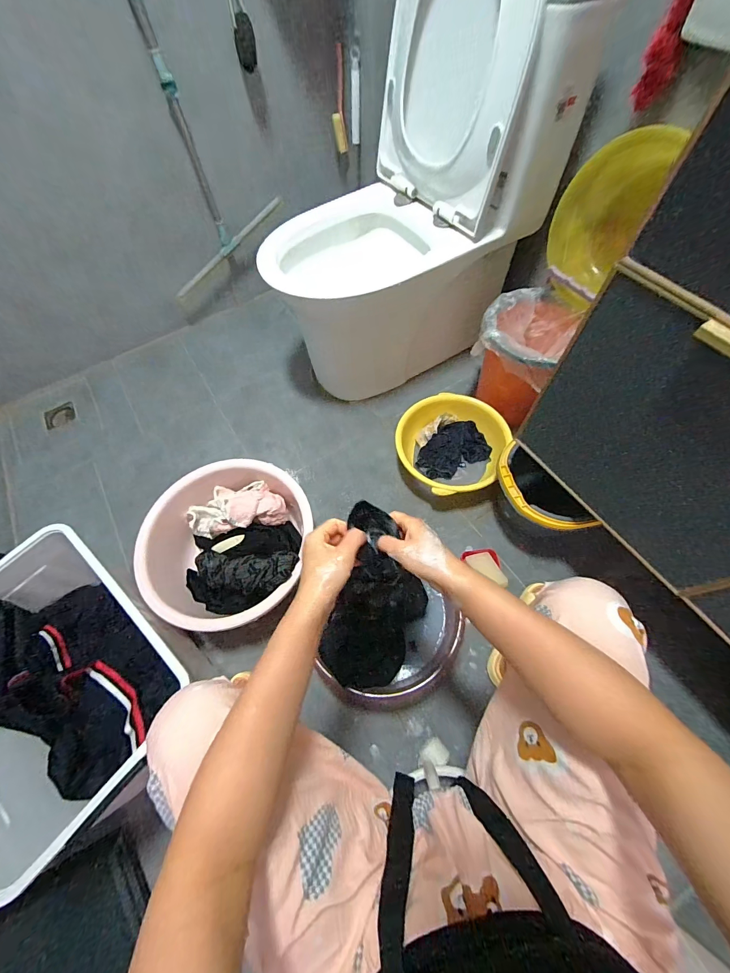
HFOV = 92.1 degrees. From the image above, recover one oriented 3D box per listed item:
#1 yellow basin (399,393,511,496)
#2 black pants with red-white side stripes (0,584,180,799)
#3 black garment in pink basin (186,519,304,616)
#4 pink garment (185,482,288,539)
[{"bbox_3d":[0.231,-0.109,0.996,0.274,0.116,0.293,-1,65,3],"label":"yellow basin"},{"bbox_3d":[-0.554,0.383,0.687,0.353,0.236,0.197,36,71,20],"label":"black pants with red-white side stripes"},{"bbox_3d":[-0.291,0.182,0.825,0.297,0.150,0.210,-10,63,-1],"label":"black garment in pink basin"},{"bbox_3d":[-0.321,0.047,0.879,0.236,0.086,0.125,-9,63,-1],"label":"pink garment"}]

